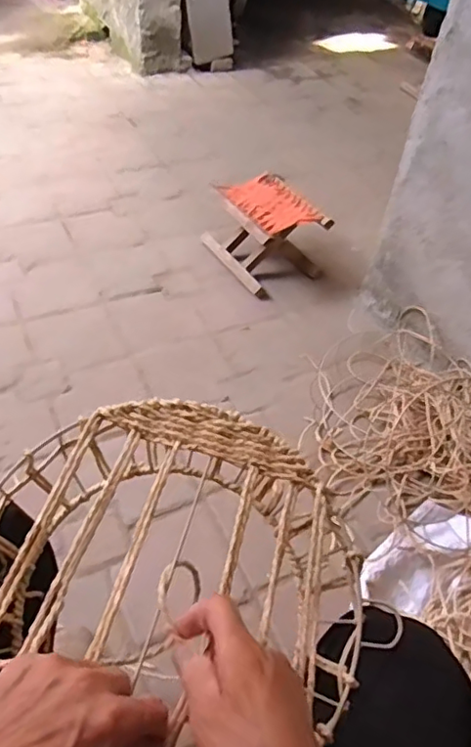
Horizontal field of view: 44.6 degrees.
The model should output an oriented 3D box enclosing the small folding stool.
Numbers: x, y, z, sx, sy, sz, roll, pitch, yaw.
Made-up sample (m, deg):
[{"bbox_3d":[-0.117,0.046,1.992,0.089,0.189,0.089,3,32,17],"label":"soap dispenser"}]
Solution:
[{"bbox_3d":[0.075,-0.387,1.570,0.225,0.183,0.272,-22,52,-25],"label":"small folding stool"}]

